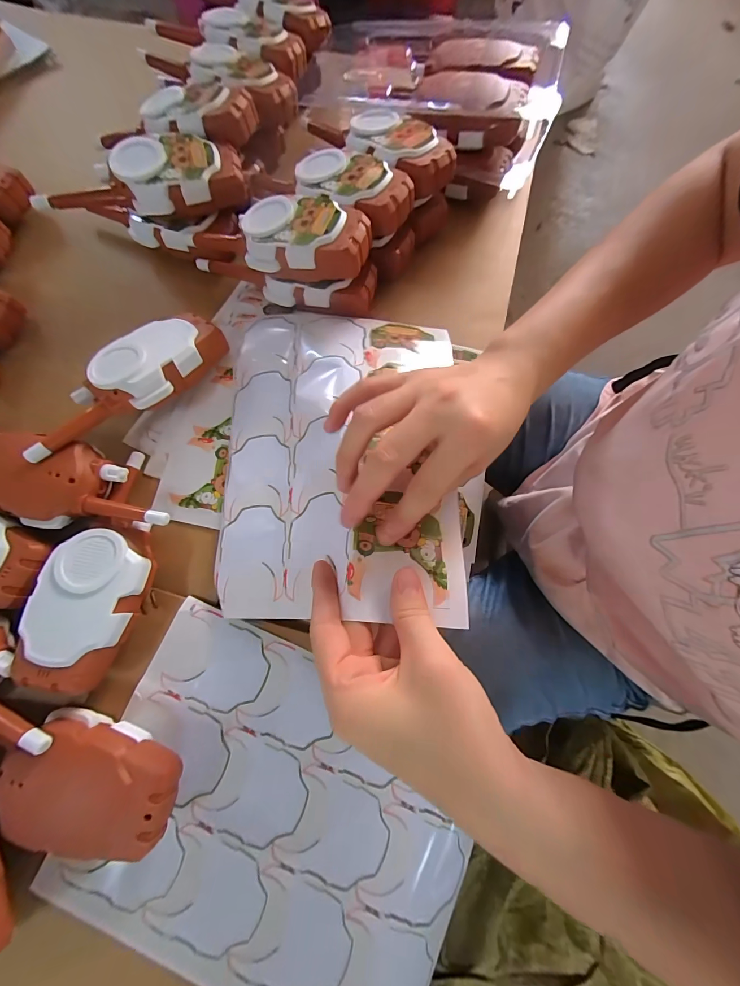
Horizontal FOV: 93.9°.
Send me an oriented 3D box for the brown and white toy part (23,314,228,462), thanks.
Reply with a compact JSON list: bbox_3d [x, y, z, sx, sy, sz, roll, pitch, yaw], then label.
[{"bbox_3d":[-0.195,-0.091,0.285,0.160,0.045,0.066,-40,79,-9],"label":"brown and white toy part"}]

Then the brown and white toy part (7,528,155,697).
[{"bbox_3d":[-0.196,0.077,0.246,0.064,0.040,0.104,14,76,4],"label":"brown and white toy part"}]

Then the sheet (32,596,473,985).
[{"bbox_3d":[-0.060,0.216,0.237,0.253,0.018,0.192,23,77,6],"label":"sheet"}]

